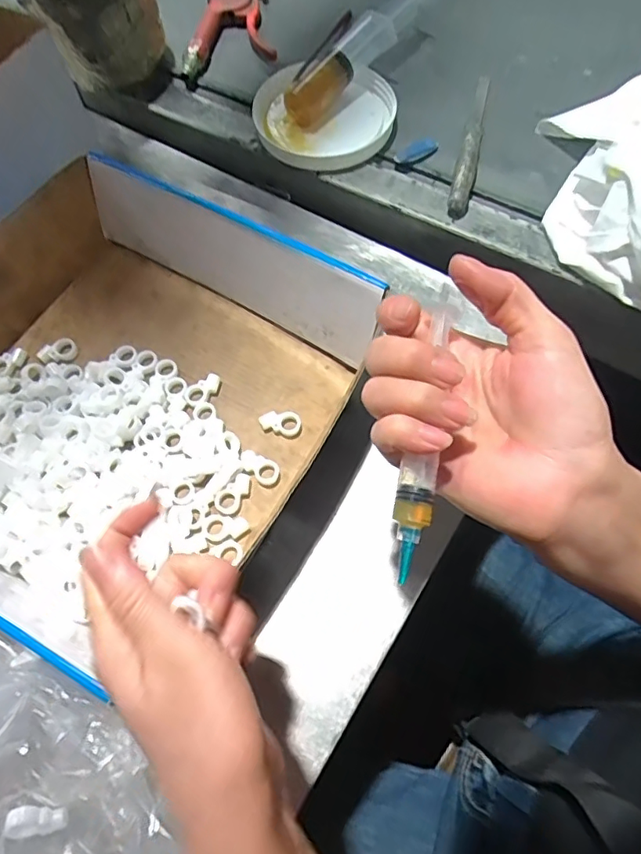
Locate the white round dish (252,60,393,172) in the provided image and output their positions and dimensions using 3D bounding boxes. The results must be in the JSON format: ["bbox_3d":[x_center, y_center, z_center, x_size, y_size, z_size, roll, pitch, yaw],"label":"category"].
[{"bbox_3d":[0.003,-0.280,0.494,0.120,0.021,0.114,-1,66,1],"label":"white round dish"}]

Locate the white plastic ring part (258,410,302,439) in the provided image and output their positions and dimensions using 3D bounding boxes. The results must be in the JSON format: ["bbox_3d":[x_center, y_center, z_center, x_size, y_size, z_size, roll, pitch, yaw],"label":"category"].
[{"bbox_3d":[-0.029,-0.003,0.405,0.029,0.007,0.019,12,67,7],"label":"white plastic ring part"}]

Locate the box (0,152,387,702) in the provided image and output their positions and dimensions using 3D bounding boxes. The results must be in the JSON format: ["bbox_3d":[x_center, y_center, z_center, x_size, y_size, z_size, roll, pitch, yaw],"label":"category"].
[{"bbox_3d":[-0.147,-0.024,0.386,0.275,0.085,0.296,28,68,14],"label":"box"}]

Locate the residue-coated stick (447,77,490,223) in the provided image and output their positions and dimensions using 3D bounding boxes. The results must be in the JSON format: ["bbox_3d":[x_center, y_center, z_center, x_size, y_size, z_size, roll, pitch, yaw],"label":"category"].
[{"bbox_3d":[0.131,-0.246,0.479,0.017,0.016,0.171,13,67,7],"label":"residue-coated stick"}]

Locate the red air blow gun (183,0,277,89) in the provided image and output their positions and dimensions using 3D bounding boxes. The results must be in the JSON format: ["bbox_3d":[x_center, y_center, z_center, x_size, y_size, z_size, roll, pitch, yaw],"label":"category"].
[{"bbox_3d":[-0.073,-0.421,0.560,0.091,0.028,0.202,15,65,9],"label":"red air blow gun"}]

